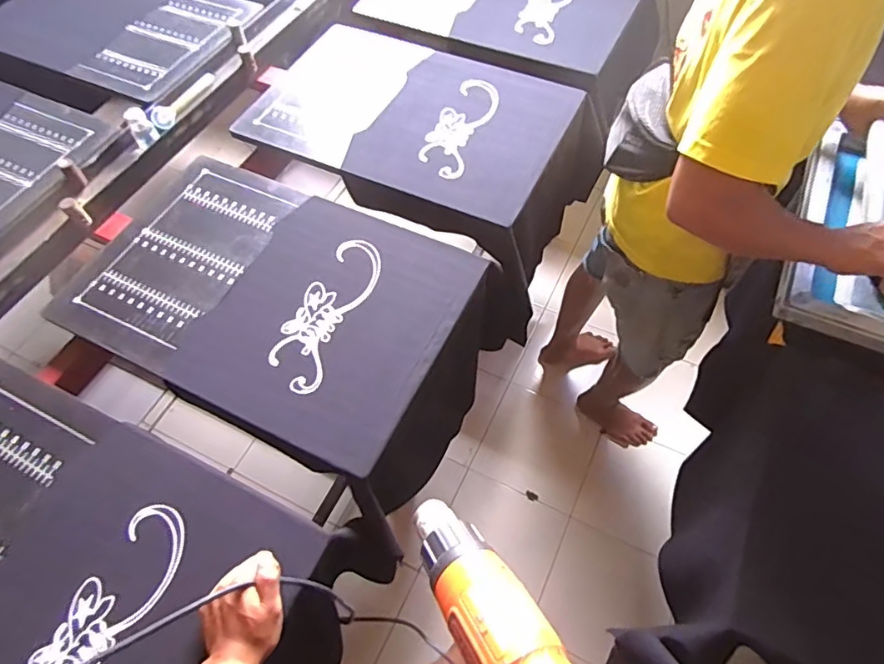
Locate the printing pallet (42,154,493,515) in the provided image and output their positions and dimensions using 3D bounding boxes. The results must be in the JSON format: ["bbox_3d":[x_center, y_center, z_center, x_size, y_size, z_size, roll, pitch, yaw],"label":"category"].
[{"bbox_3d":[-0.250,-0.060,0.863,0.668,0.022,0.384,25,61,16],"label":"printing pallet"}]

